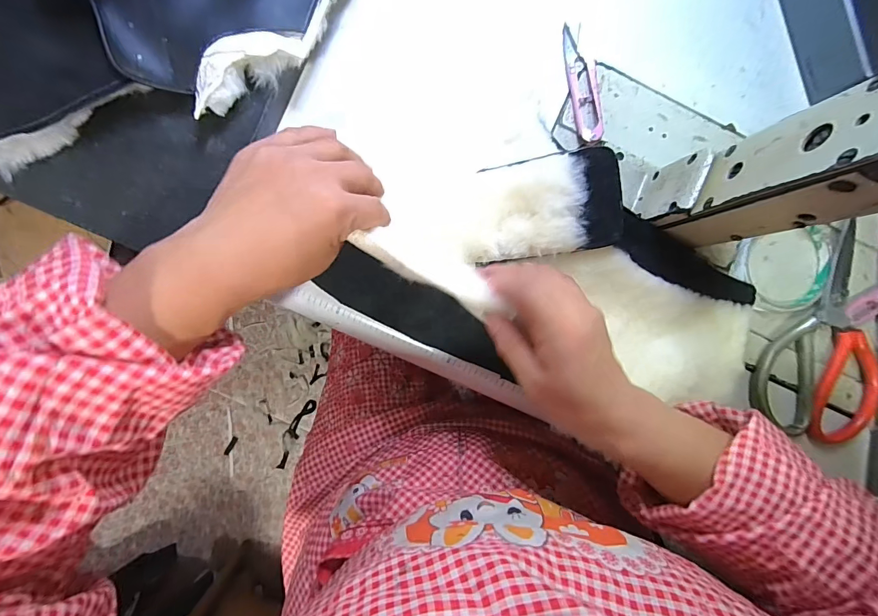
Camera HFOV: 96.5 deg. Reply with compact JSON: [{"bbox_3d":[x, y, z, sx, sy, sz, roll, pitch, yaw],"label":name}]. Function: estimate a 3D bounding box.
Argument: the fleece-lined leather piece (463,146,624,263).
[{"bbox_3d":[0.073,-0.073,0.284,0.112,0.013,0.068,-7,98,10],"label":"fleece-lined leather piece"}]

